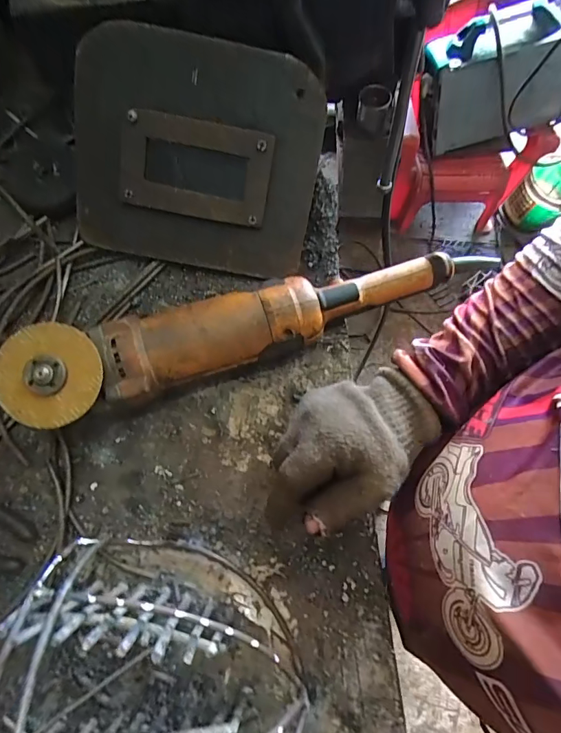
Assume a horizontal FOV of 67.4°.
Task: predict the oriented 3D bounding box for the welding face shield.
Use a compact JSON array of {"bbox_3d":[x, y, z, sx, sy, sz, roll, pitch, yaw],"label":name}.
[{"bbox_3d":[-0.077,-0.186,0.380,0.213,0.024,0.185,10,114,-2],"label":"welding face shield"}]

